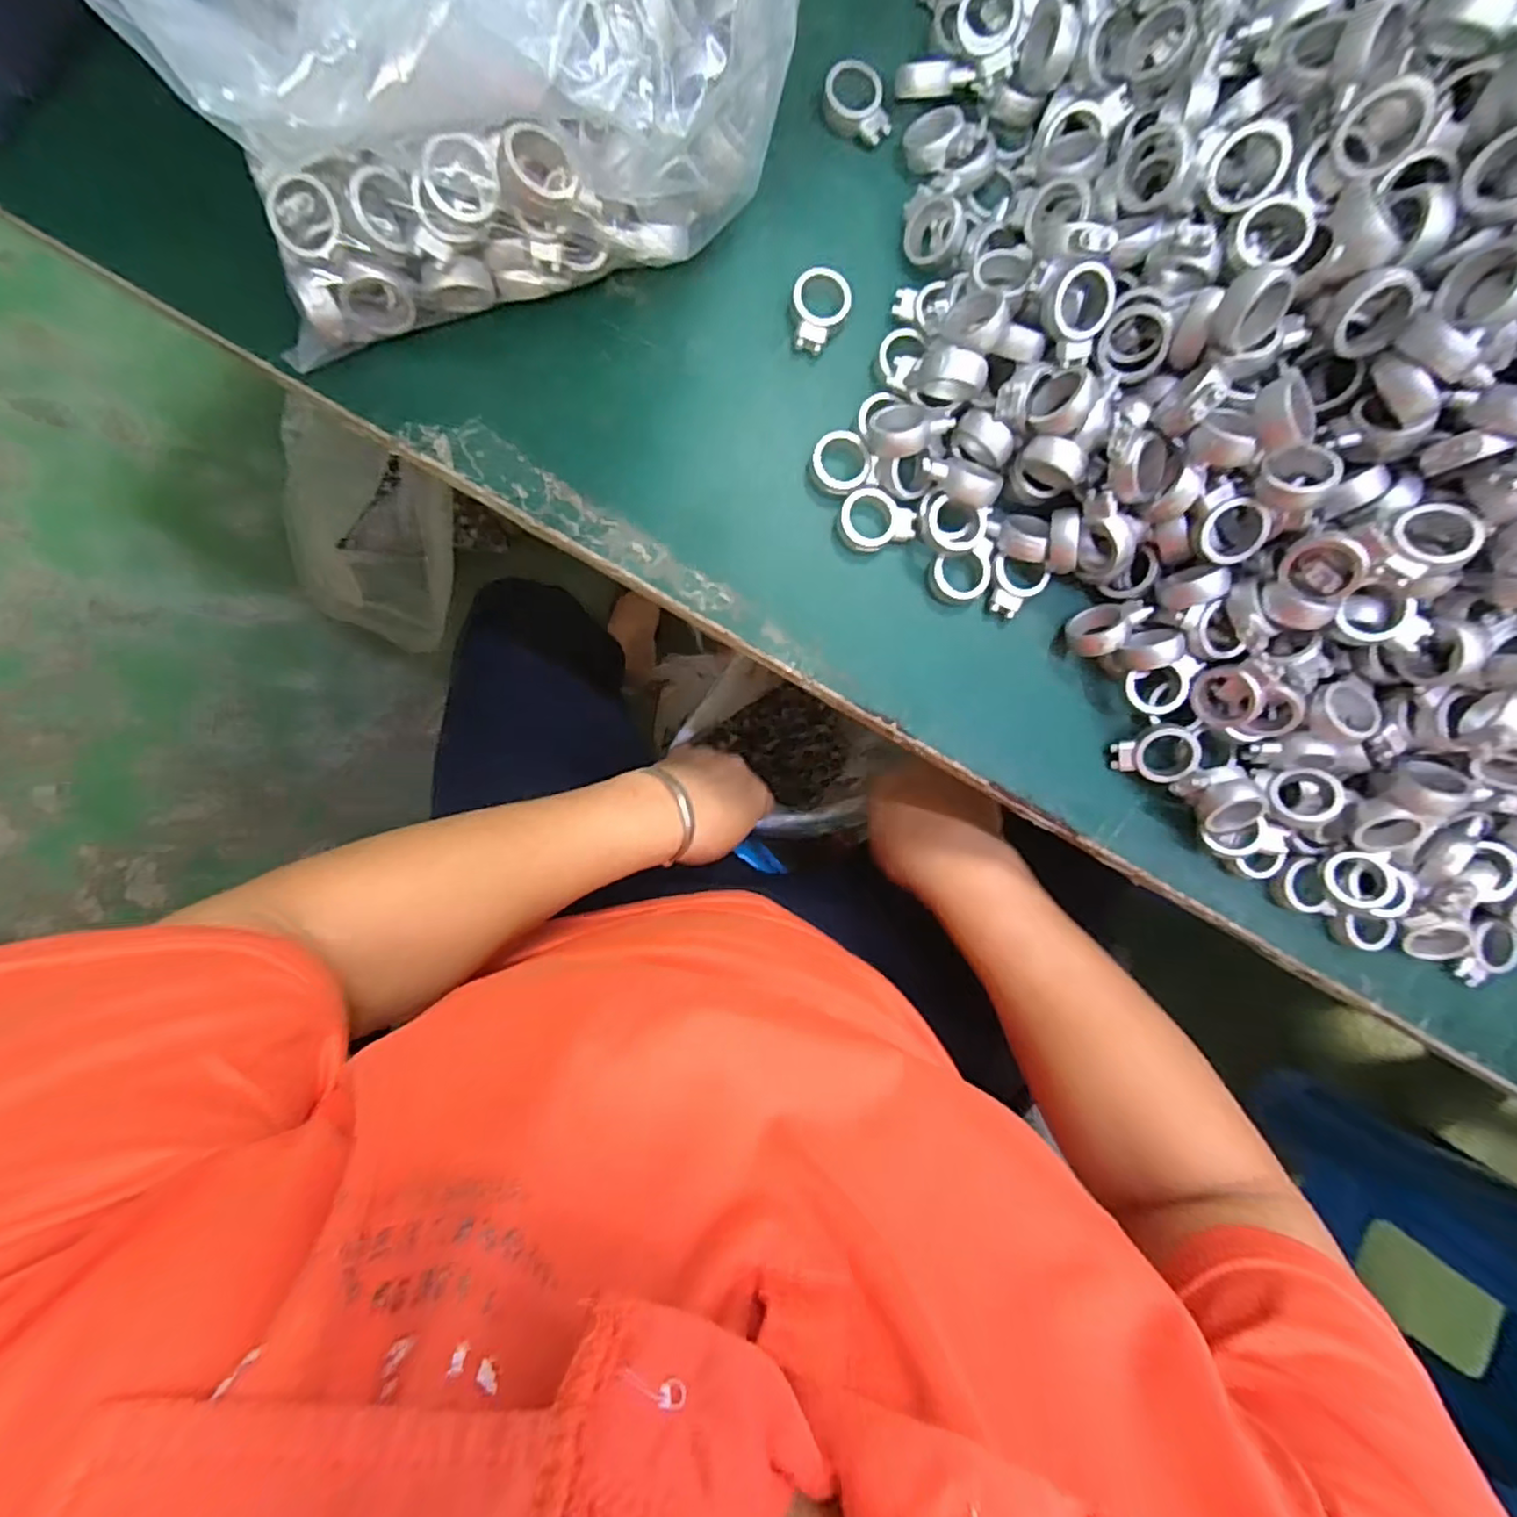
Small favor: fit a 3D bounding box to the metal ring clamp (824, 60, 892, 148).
[{"bbox_3d":[0.044,-0.290,0.292,0.024,0.011,0.030,-33,92,-4],"label":"metal ring clamp"}]

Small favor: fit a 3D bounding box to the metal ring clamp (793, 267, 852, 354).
[{"bbox_3d":[0.027,-0.196,0.289,0.025,0.008,0.033,16,88,-4],"label":"metal ring clamp"}]

